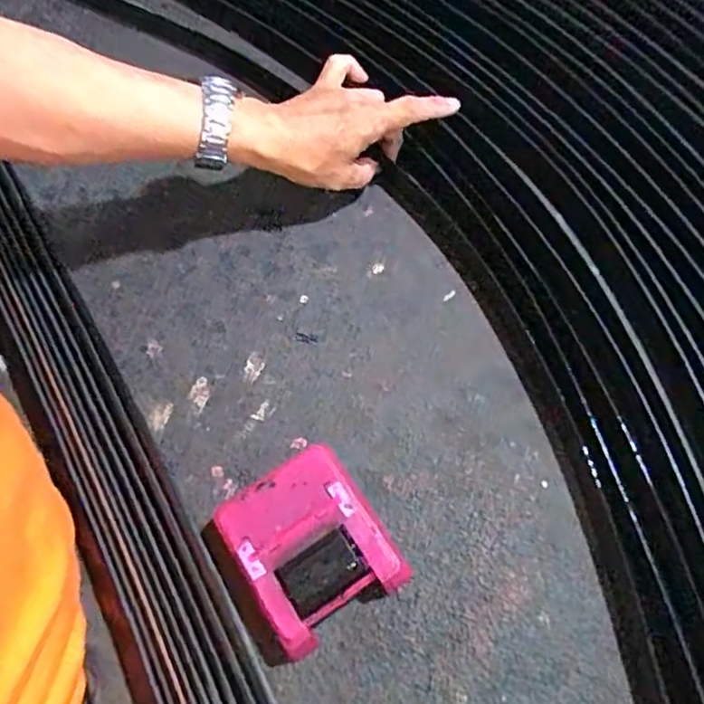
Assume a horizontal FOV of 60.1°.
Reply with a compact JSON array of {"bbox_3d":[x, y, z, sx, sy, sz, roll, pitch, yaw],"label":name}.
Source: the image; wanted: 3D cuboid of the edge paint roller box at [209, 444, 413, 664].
[{"bbox_3d":[-0.036,0.136,0.425,0.109,0.036,0.117,-32,66,-12],"label":"edge paint roller box"}]

